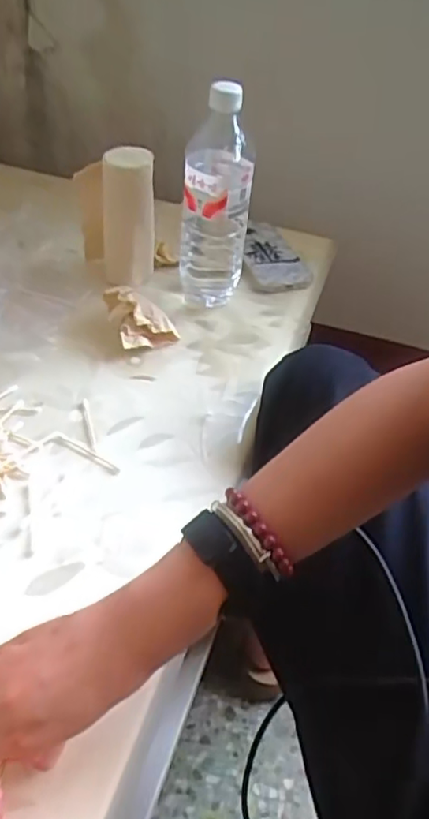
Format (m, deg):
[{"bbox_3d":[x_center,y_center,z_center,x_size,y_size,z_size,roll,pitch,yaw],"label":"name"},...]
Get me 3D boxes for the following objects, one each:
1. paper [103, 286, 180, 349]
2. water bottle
[{"bbox_3d":[-0.076,-0.097,0.638,0.057,0.043,0.073,-17,49,-22],"label":"paper"},{"bbox_3d":[0.002,-0.202,0.620,0.066,0.226,0.063,6,44,-1],"label":"water bottle"}]

